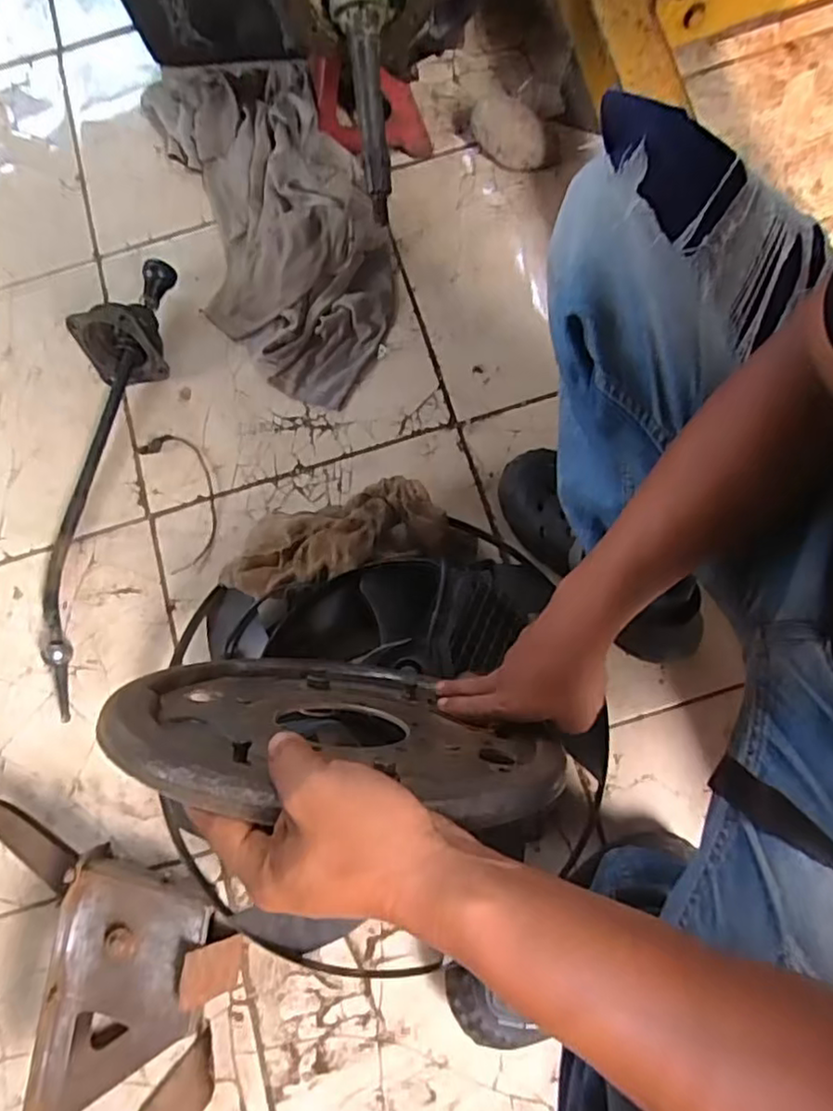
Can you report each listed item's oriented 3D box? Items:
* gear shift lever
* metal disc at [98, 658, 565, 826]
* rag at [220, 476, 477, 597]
[{"bbox_3d":[-0.399,-0.111,0.805,0.128,0.102,0.588,1,76,1],"label":"gear shift lever"},{"bbox_3d":[-0.052,0.114,0.448,0.287,0.289,0.016,8,92,7],"label":"metal disc"},{"bbox_3d":[-0.083,-0.025,0.738,0.287,0.069,0.114,-11,75,1],"label":"rag"}]

